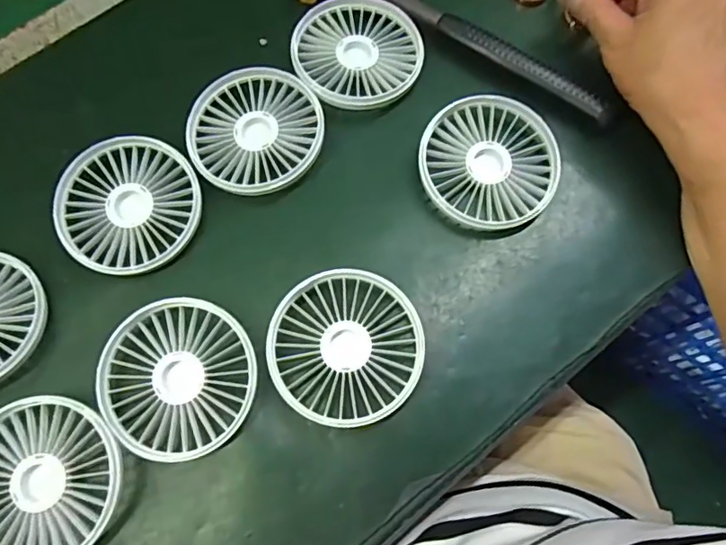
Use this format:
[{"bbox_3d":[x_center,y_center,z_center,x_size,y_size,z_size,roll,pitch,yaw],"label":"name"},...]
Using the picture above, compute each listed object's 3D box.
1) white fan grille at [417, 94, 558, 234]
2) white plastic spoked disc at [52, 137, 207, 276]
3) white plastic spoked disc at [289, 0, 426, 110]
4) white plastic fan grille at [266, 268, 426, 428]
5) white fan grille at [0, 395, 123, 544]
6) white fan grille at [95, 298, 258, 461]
[{"bbox_3d":[0.080,-0.071,0.355,0.086,0.010,0.084,-12,74,-1],"label":"white fan grille"},{"bbox_3d":[-0.146,-0.042,0.350,0.085,0.017,0.084,-1,74,2],"label":"white plastic spoked disc"},{"bbox_3d":[-0.004,-0.154,0.386,0.085,0.016,0.087,-1,74,2],"label":"white plastic spoked disc"},{"bbox_3d":[-0.010,0.043,0.326,0.087,0.011,0.085,-1,74,2],"label":"white plastic fan grille"},{"bbox_3d":[-0.174,0.112,0.305,0.089,0.022,0.084,-1,74,2],"label":"white fan grille"},{"bbox_3d":[-0.106,0.059,0.320,0.091,0.014,0.082,43,80,13],"label":"white fan grille"}]

